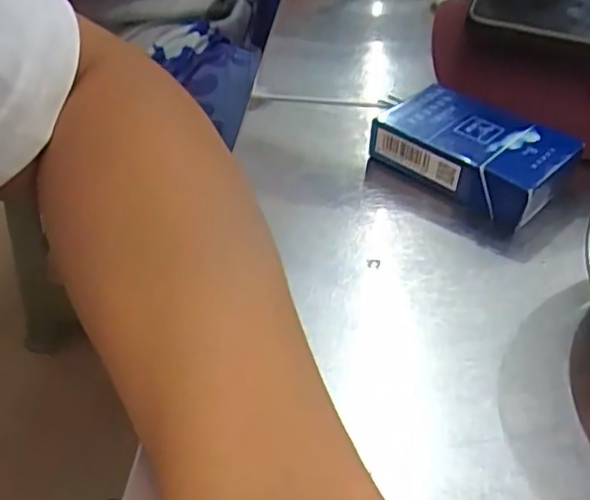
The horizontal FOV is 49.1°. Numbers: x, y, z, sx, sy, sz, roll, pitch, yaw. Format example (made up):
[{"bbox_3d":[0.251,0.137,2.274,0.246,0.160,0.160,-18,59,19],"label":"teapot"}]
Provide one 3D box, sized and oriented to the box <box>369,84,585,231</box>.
[{"bbox_3d":[0.091,-0.052,0.329,0.088,0.027,0.060,33,51,30],"label":"box"}]

